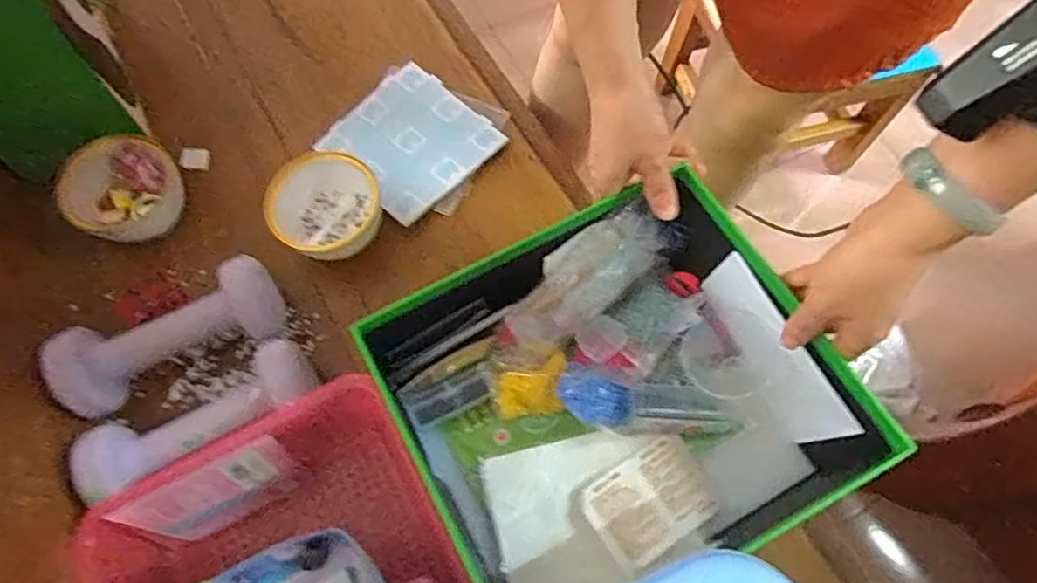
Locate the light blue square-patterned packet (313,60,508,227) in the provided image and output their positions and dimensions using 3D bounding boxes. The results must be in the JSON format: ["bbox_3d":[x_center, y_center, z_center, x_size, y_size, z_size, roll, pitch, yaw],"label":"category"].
[{"bbox_3d":[-0.109,-0.153,0.618,0.142,0.014,0.137,41,71,16],"label":"light blue square-patterned packet"}]

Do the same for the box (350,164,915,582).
[{"bbox_3d":[0.073,0.076,0.454,0.289,0.124,0.243,-26,71,-10],"label":"box"}]

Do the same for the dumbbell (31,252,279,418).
[{"bbox_3d":[-0.291,0.030,0.515,0.178,0.066,0.081,-24,68,-12],"label":"dumbbell"}]

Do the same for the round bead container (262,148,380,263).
[{"bbox_3d":[-0.178,-0.077,0.567,0.101,0.046,0.096,1,65,-2],"label":"round bead container"}]

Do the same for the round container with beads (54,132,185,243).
[{"bbox_3d":[-0.367,-0.094,0.576,0.091,0.063,0.093,1,65,-2],"label":"round container with beads"}]

